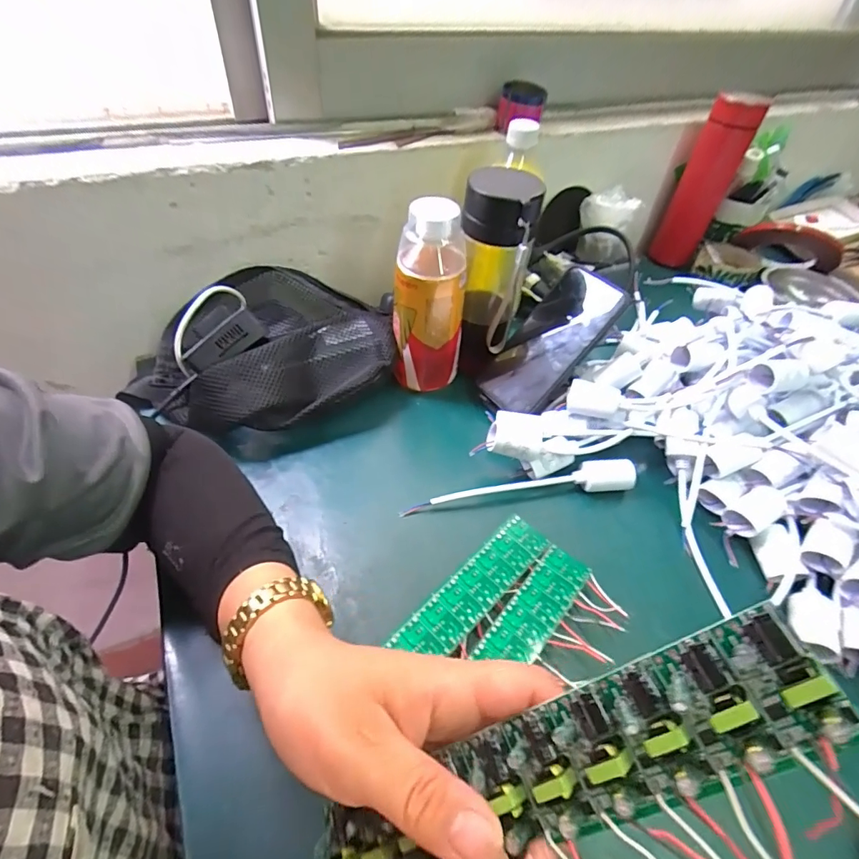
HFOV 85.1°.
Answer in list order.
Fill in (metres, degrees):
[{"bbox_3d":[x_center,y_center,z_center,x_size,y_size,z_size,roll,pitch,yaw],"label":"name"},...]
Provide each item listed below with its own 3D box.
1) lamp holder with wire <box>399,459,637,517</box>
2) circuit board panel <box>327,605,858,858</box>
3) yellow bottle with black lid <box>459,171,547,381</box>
[{"bbox_3d":[0.082,0.052,0.425,0.212,0.031,0.026,-3,48,-7],"label":"lamp holder with wire"},{"bbox_3d":[0.035,0.118,0.157,0.187,0.017,0.035,-39,48,20],"label":"circuit board panel"},{"bbox_3d":[0.061,-0.151,0.469,0.062,0.190,0.078,7,48,2],"label":"yellow bottle with black lid"}]

